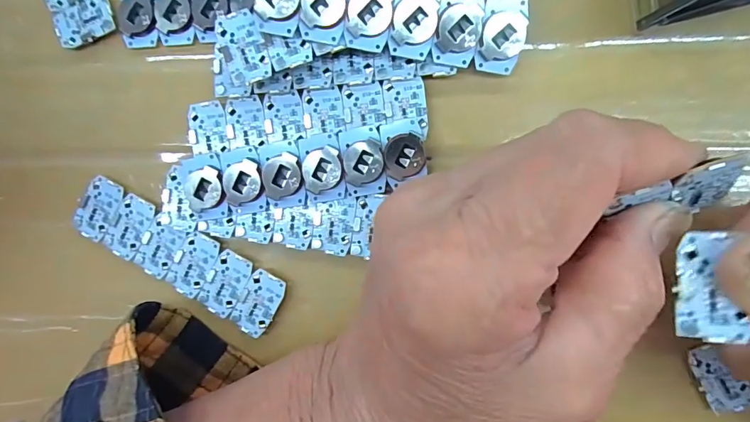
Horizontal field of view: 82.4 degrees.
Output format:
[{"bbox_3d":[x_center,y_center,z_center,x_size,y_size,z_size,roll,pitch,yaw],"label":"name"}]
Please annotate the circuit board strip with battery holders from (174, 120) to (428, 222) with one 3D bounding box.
[{"bbox_3d":[-0.032,-0.017,0.189,0.107,0.008,0.029,-9,93,7],"label":"circuit board strip with battery holders"}]

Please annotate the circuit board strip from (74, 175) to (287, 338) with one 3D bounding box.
[{"bbox_3d":[-0.092,0.021,0.201,0.105,0.004,0.028,30,97,3],"label":"circuit board strip"}]

